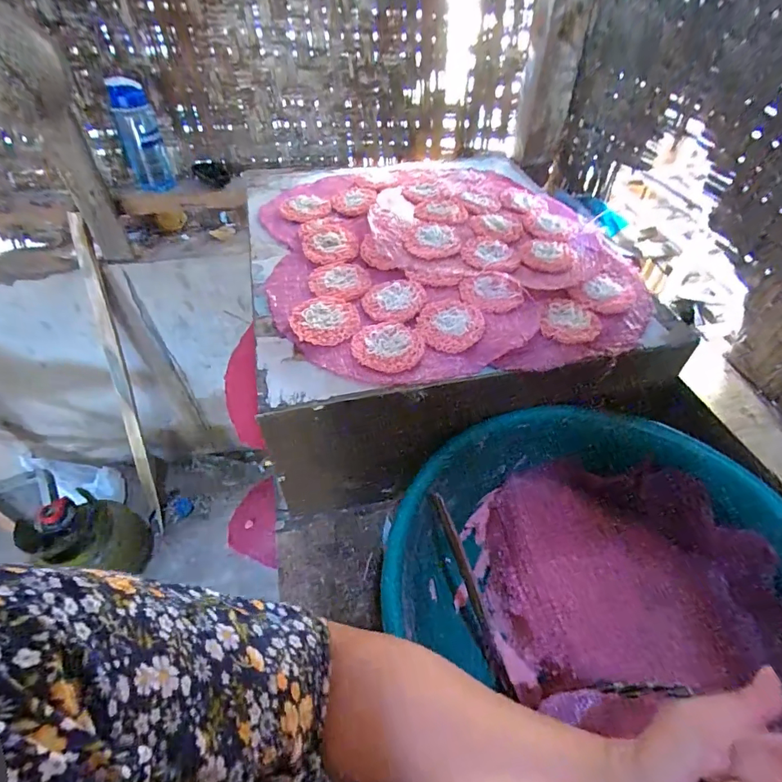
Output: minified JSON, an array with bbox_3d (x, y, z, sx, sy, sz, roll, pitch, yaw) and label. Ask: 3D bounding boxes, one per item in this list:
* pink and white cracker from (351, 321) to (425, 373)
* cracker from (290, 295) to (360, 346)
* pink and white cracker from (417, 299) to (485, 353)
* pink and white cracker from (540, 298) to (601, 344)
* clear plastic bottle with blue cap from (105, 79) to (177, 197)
[{"bbox_3d":[-0.003,-0.053,0.499,0.080,0.006,0.076,0,46,0],"label":"pink and white cracker"},{"bbox_3d":[-0.080,-0.086,0.529,0.080,0.008,0.083,-6,46,-6],"label":"cracker"},{"bbox_3d":[0.071,-0.082,0.519,0.074,0.010,0.083,9,46,8],"label":"pink and white cracker"},{"bbox_3d":[0.219,-0.084,0.529,0.065,0.004,0.076,25,51,22],"label":"pink and white cracker"},{"bbox_3d":[-0.527,-0.534,0.930,0.088,0.207,0.100,-20,49,-19],"label":"clear plastic bottle with blue cap"}]

